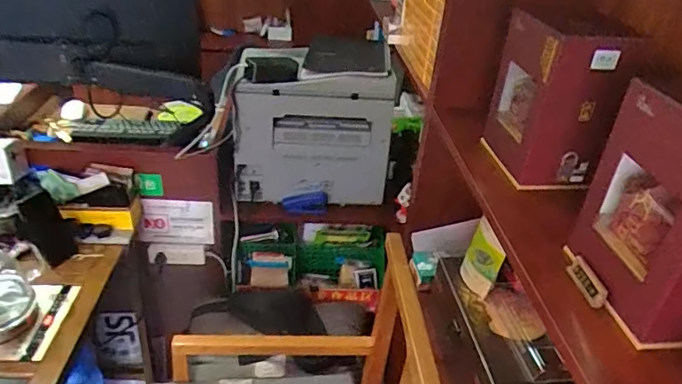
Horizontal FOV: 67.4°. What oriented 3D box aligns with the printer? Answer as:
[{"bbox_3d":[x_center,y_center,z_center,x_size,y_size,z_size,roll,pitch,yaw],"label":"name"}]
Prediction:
[{"bbox_3d":[-0.072,-0.196,1.408,0.404,0.380,0.291,3,33,-4],"label":"printer"}]

